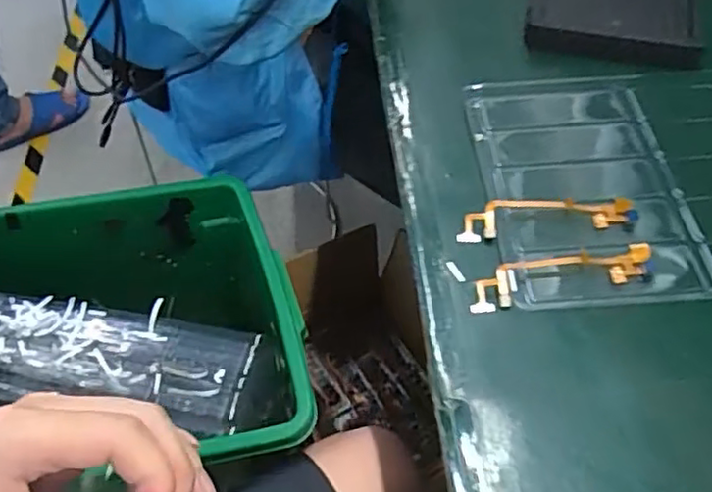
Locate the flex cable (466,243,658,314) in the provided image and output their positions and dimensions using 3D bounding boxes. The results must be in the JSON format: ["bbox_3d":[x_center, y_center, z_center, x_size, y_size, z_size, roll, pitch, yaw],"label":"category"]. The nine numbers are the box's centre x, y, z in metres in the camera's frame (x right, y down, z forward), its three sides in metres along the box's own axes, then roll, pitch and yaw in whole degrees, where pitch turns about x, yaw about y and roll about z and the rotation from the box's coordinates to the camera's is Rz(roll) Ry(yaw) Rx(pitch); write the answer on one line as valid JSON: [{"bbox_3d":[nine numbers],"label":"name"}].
[{"bbox_3d":[0.139,0.020,0.431,0.131,0.007,0.030,-8,53,-8],"label":"flex cable"}]

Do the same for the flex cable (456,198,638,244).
[{"bbox_3d":[0.136,-0.023,0.461,0.131,0.010,0.031,-5,52,-7],"label":"flex cable"}]

